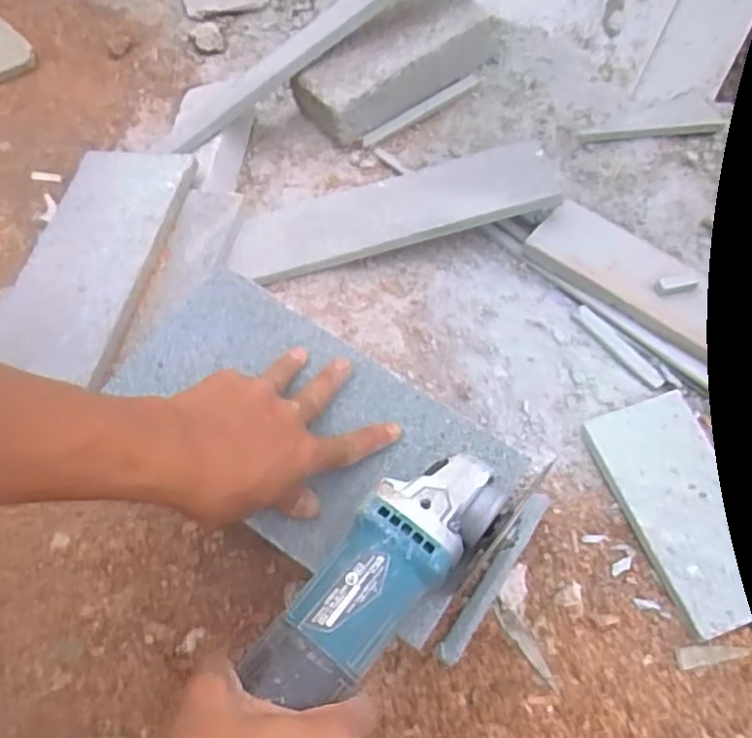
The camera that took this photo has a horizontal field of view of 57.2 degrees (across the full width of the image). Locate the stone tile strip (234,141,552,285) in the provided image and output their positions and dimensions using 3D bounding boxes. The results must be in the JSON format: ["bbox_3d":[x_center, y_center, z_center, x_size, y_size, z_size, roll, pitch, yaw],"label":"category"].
[{"bbox_3d":[0.012,-0.149,0.644,0.298,0.019,0.082,-15,65,4],"label":"stone tile strip"}]

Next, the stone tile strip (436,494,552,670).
[{"bbox_3d":[0.088,0.149,0.503,0.014,0.021,0.146,31,62,18],"label":"stone tile strip"}]

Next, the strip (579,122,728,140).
[{"bbox_3d":[0.290,-0.246,0.718,0.153,0.008,0.013,-5,58,-4],"label":"strip"}]

